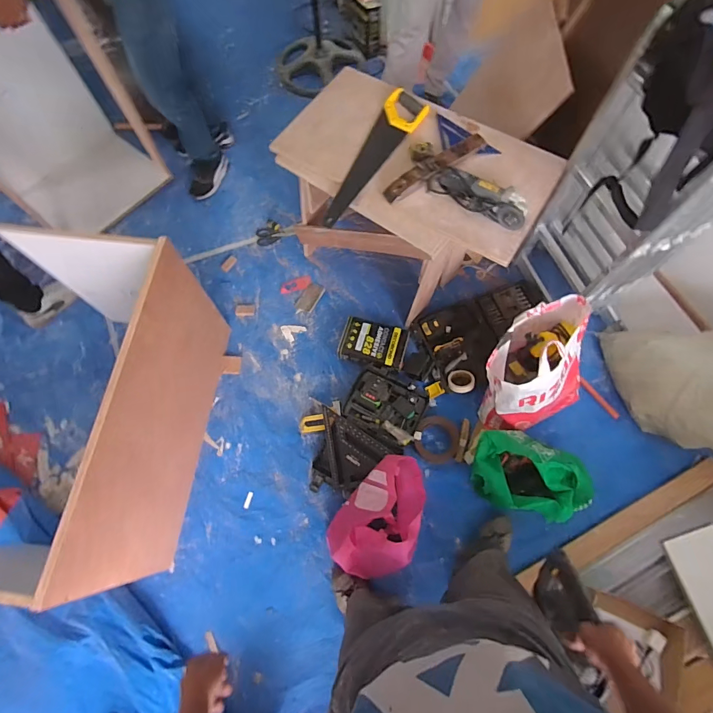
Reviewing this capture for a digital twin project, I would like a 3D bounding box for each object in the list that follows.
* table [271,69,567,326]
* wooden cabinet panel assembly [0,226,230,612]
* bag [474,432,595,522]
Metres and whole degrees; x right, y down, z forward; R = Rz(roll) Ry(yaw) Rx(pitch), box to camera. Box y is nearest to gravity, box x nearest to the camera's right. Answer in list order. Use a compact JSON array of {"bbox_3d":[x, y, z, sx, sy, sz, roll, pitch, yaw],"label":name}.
[{"bbox_3d":[0.194,-0.523,1.412,0.835,0.488,0.486,28,73,12],"label":"table"},{"bbox_3d":[-0.785,0.128,1.189,0.519,0.614,0.920,7,70,6],"label":"wooden cabinet panel assembly"},{"bbox_3d":[0.564,0.383,1.259,0.371,0.207,0.243,17,71,9],"label":"bag"}]

